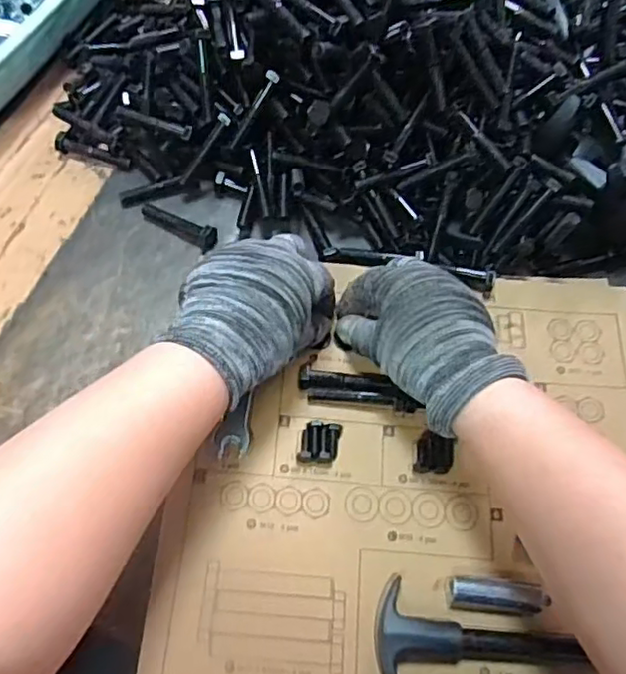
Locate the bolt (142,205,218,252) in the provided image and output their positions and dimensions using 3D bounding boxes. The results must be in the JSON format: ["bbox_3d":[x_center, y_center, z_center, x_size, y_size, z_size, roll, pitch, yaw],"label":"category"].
[{"bbox_3d":[-0.099,-0.083,0.454,0.065,0.014,0.015,30,67,12],"label":"bolt"}]

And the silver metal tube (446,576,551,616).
[{"bbox_3d":[0.102,0.144,0.346,0.053,0.015,0.016,5,65,0],"label":"silver metal tube"}]

